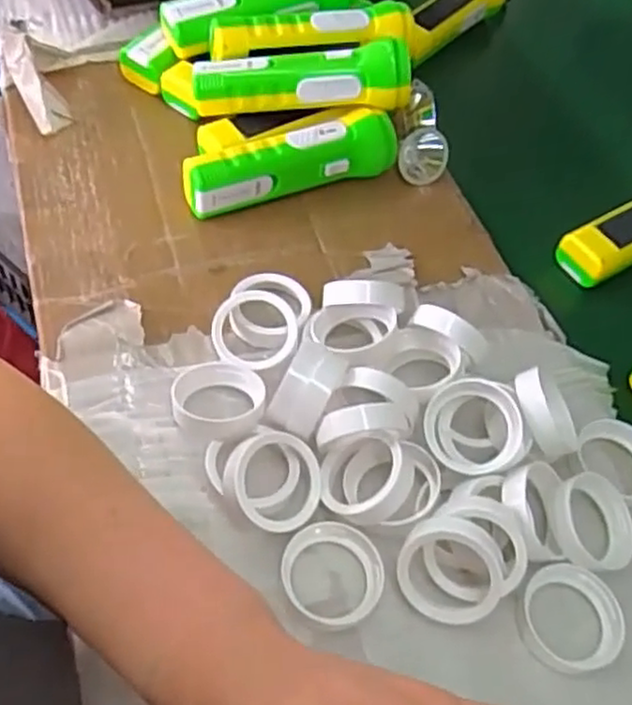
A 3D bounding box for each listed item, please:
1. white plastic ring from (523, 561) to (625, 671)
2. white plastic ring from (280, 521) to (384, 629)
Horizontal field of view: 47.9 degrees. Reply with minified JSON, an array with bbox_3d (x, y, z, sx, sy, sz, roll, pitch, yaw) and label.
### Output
[{"bbox_3d":[0.136,0.138,0.372,0.048,0.009,0.050,2,56,-3],"label":"white plastic ring"},{"bbox_3d":[0.009,0.114,0.368,0.053,0.016,0.051,2,56,-3],"label":"white plastic ring"}]

